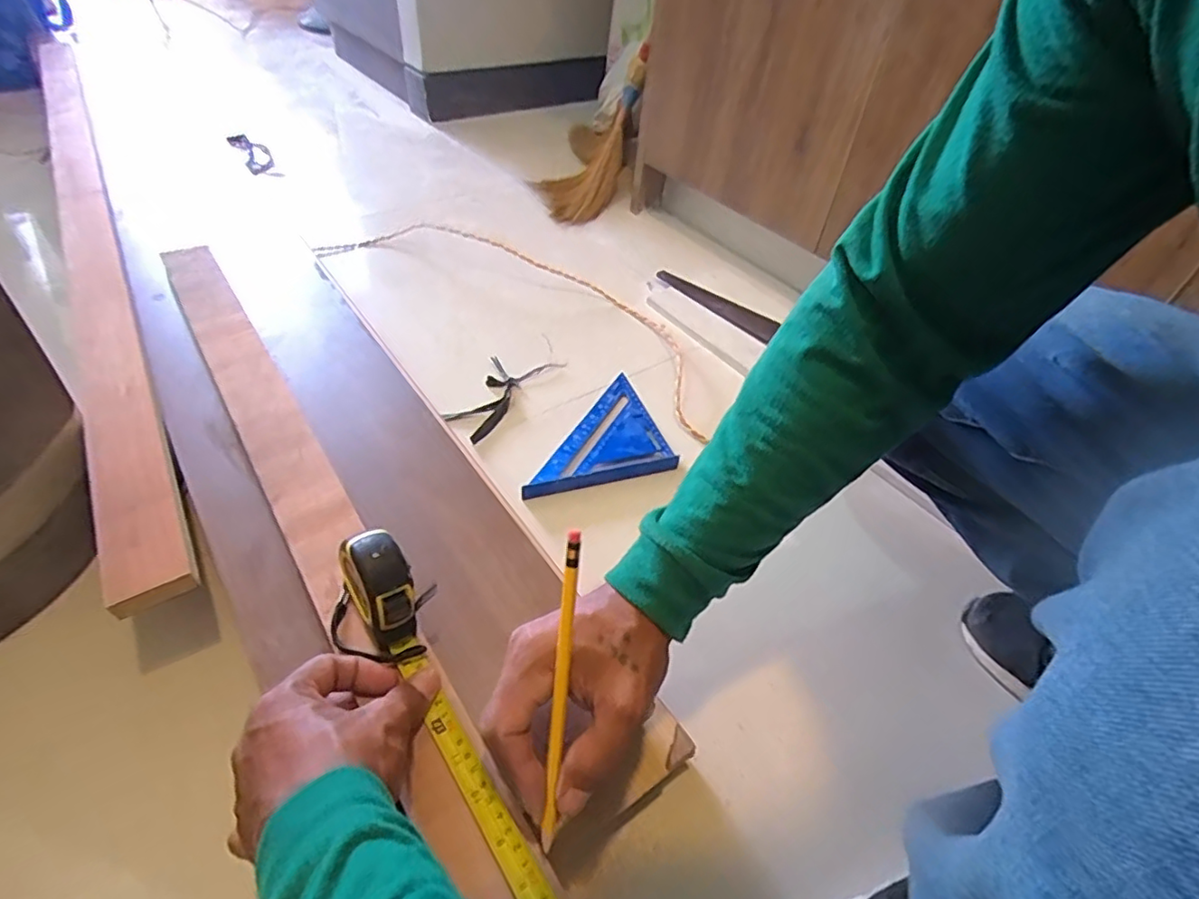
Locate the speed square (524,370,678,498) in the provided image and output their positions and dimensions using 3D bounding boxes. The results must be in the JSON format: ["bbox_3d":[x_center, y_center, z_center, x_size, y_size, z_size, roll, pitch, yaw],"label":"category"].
[{"bbox_3d":[-0.018,-0.025,0.724,0.175,0.016,0.168,-9,46,-16],"label":"speed square"}]

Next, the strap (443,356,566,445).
[{"bbox_3d":[-0.125,-0.076,0.767,0.072,0.013,0.177,25,47,18],"label":"strap"}]

